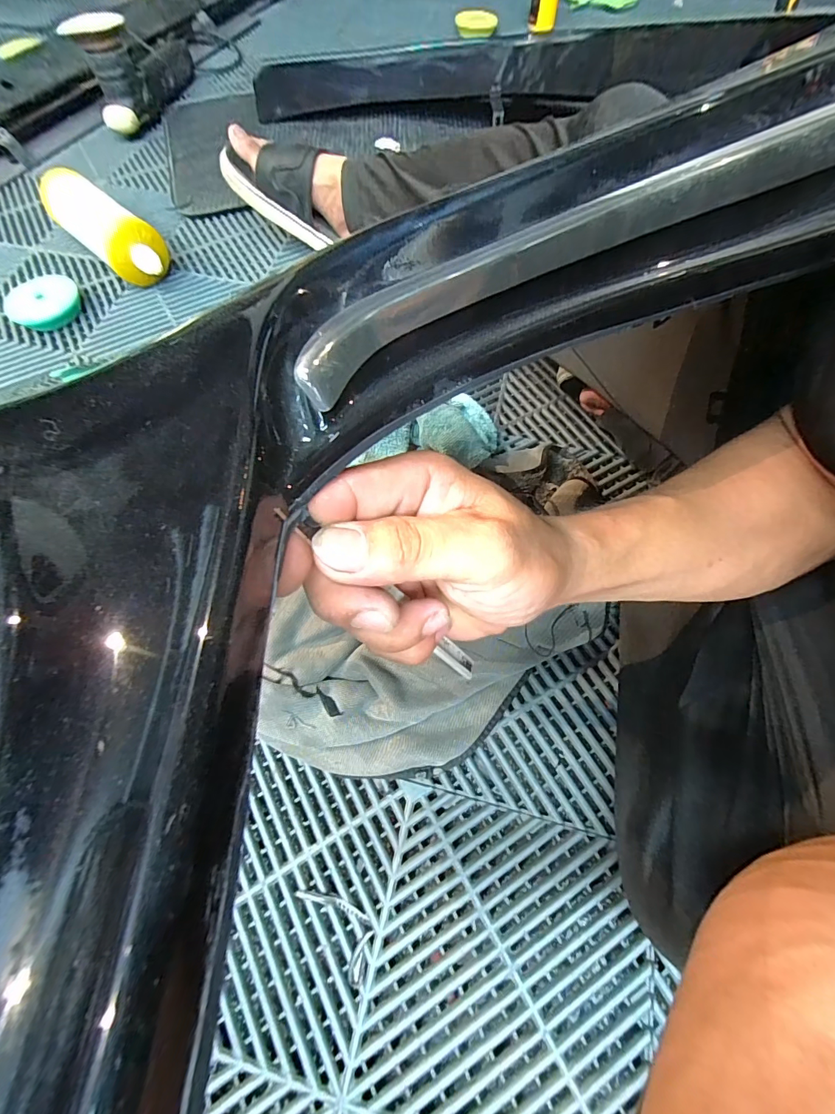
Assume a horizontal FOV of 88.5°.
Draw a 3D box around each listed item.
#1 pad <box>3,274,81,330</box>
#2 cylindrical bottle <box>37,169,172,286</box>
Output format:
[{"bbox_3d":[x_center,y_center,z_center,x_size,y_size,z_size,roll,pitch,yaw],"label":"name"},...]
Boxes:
[{"bbox_3d":[-0.541,-0.368,0.624,0.095,0.028,0.095,-40,70,-17],"label":"pad"},{"bbox_3d":[-0.467,-0.485,0.641,0.234,0.083,0.075,37,70,16],"label":"cylindrical bottle"}]

